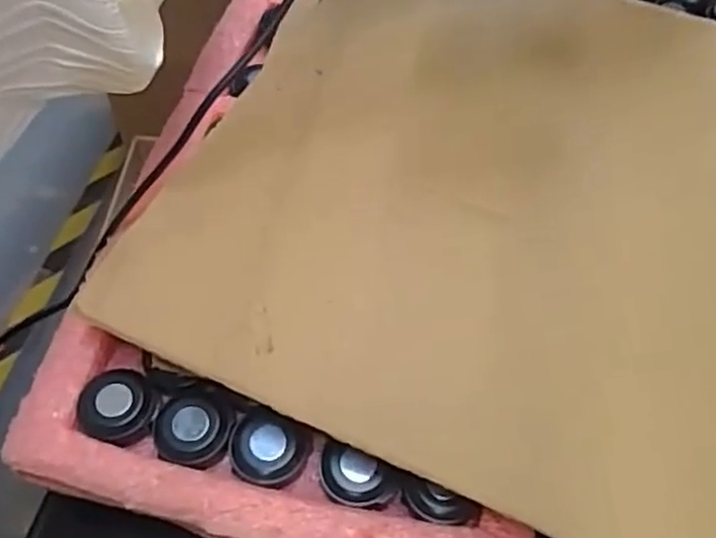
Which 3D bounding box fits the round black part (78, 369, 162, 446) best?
[{"bbox_3d":[-0.093,0.054,0.275,0.029,0.010,0.028,1,56,-2],"label":"round black part"}]

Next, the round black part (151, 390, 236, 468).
[{"bbox_3d":[-0.063,0.062,0.272,0.029,0.008,0.030,1,56,-2],"label":"round black part"}]

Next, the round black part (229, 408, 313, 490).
[{"bbox_3d":[-0.034,0.069,0.268,0.029,0.012,0.026,25,58,14],"label":"round black part"}]

